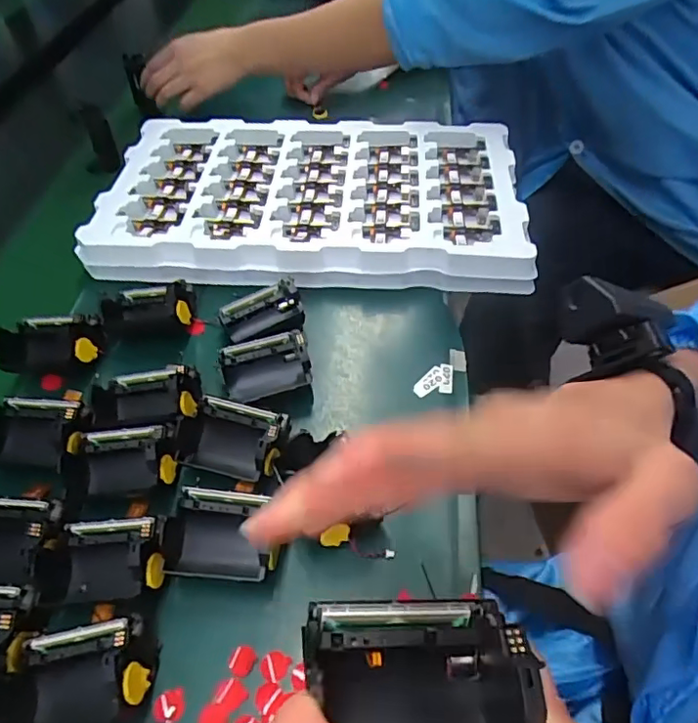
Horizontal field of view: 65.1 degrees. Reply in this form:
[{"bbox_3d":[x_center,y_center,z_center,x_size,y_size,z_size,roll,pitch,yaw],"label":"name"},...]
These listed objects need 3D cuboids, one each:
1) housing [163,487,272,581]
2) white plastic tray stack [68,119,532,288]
[{"bbox_3d":[-0.084,0.112,0.350,0.065,0.024,0.053,3,51,7],"label":"housing"},{"bbox_3d":[-0.037,-0.180,0.589,0.431,0.044,0.253,2,51,6],"label":"white plastic tray stack"}]

